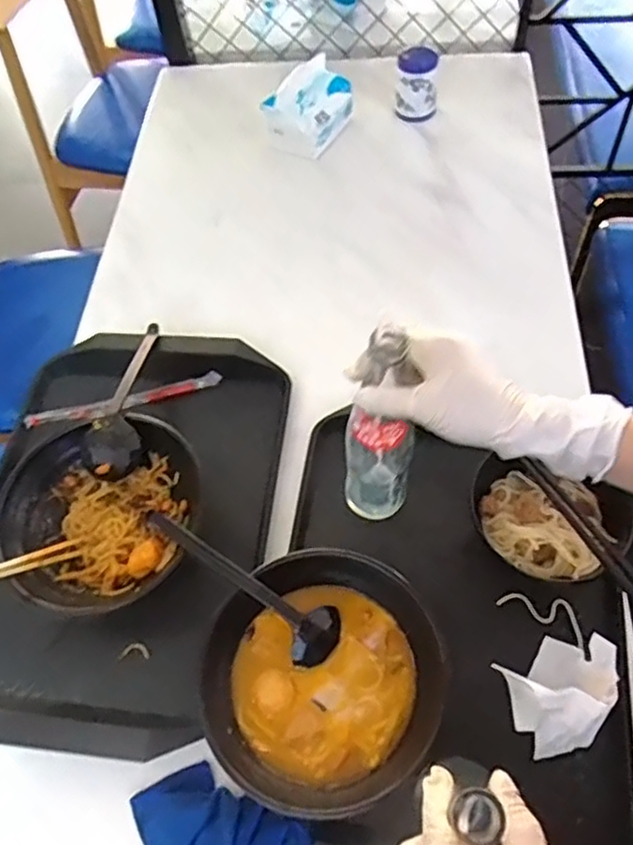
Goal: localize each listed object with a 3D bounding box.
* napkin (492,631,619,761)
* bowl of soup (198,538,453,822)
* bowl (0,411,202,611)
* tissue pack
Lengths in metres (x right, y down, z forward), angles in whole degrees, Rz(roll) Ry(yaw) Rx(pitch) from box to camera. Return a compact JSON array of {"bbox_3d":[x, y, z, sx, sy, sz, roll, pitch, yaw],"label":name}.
[{"bbox_3d":[0.204,0.215,0.534,0.091,0.046,0.081,-16,56,-8],"label":"napkin"},{"bbox_3d":[0.004,0.206,0.537,0.182,0.067,0.188,-1,55,2],"label":"bowl of soup"},{"bbox_3d":[-0.202,0.088,0.622,0.167,0.074,0.181,-1,55,2],"label":"bowl"},{"bbox_3d":[-0.009,-0.447,0.929,0.089,0.072,0.116,31,62,22],"label":"tissue pack"}]

